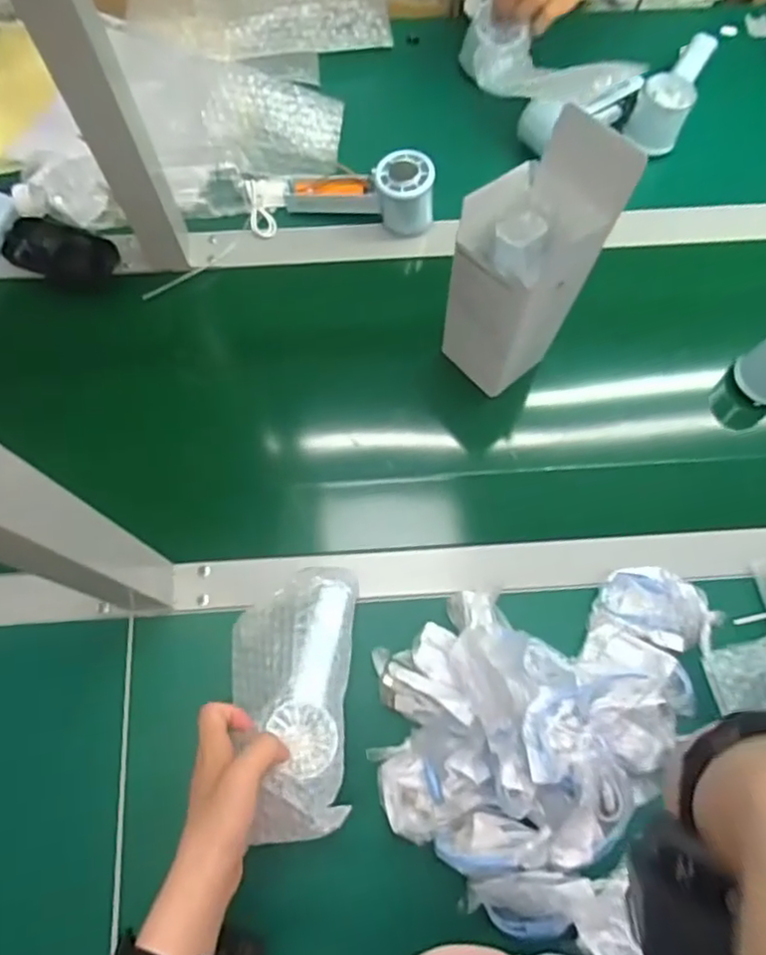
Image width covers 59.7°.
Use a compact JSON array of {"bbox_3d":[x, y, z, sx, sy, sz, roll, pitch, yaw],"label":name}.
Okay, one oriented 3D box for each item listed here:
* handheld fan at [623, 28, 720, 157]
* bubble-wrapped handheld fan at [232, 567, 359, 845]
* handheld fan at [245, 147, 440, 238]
[{"bbox_3d":[0.309,-0.420,0.717,0.057,0.058,0.138,23,73,7],"label":"handheld fan"},{"bbox_3d":[-0.066,0.157,0.486,0.095,0.039,0.191,-4,49,-2],"label":"bubble-wrapped handheld fan"},{"bbox_3d":[-0.047,-0.291,0.672,0.194,0.061,0.068,0,72,0],"label":"handheld fan"}]

